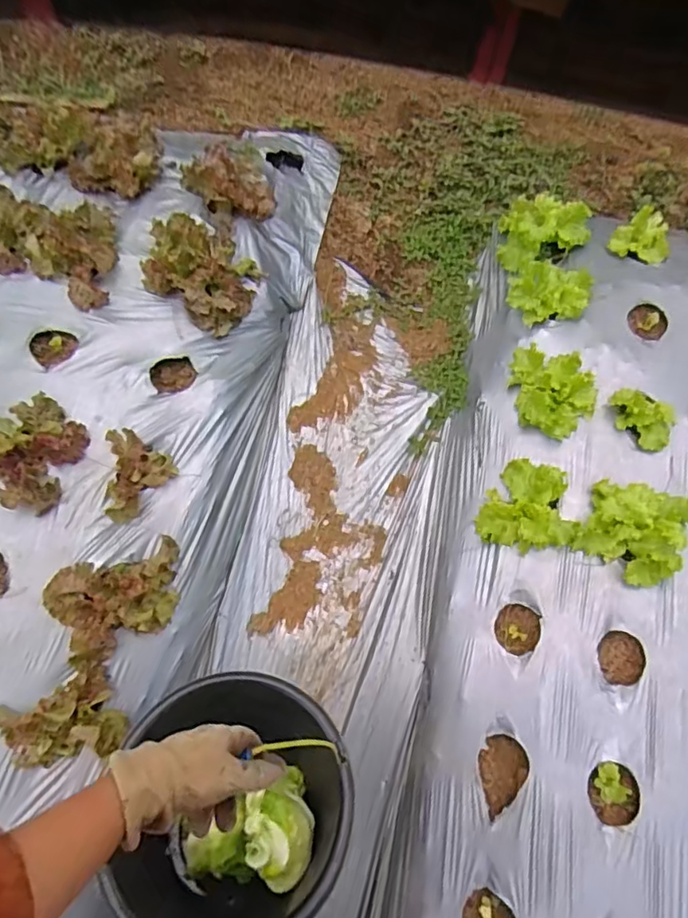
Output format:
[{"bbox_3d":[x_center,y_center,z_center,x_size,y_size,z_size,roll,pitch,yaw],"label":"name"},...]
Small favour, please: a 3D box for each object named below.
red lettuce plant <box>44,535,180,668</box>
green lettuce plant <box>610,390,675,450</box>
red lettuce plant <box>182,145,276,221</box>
[{"bbox_3d":[-0.349,0.217,0.918,0.202,0.066,0.145,-27,74,-11],"label":"red lettuce plant"},{"bbox_3d":[0.509,-0.070,0.981,0.108,0.051,0.084,20,71,4],"label":"green lettuce plant"},{"bbox_3d":[-0.229,-0.549,1.144,0.156,0.078,0.159,-14,72,-8],"label":"red lettuce plant"}]

